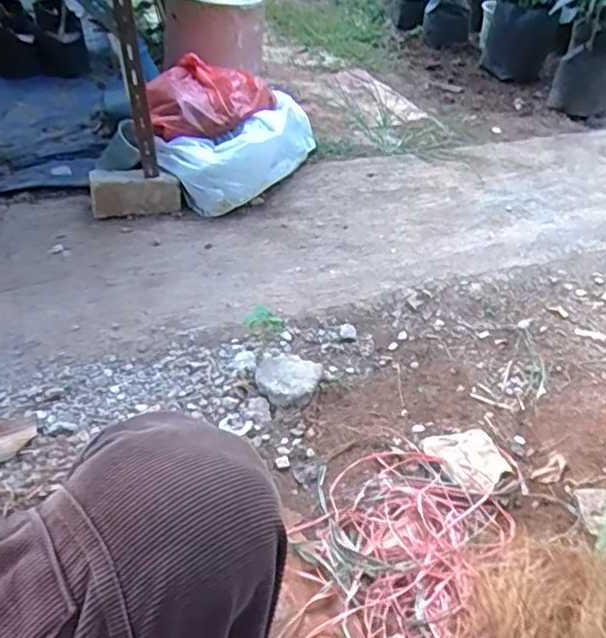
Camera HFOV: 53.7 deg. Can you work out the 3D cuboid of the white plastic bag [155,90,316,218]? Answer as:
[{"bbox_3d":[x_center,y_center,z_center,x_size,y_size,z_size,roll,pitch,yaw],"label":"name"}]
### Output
[{"bbox_3d":[-0.148,-0.457,1.624,0.215,0.167,0.515,24,44,19],"label":"white plastic bag"}]

